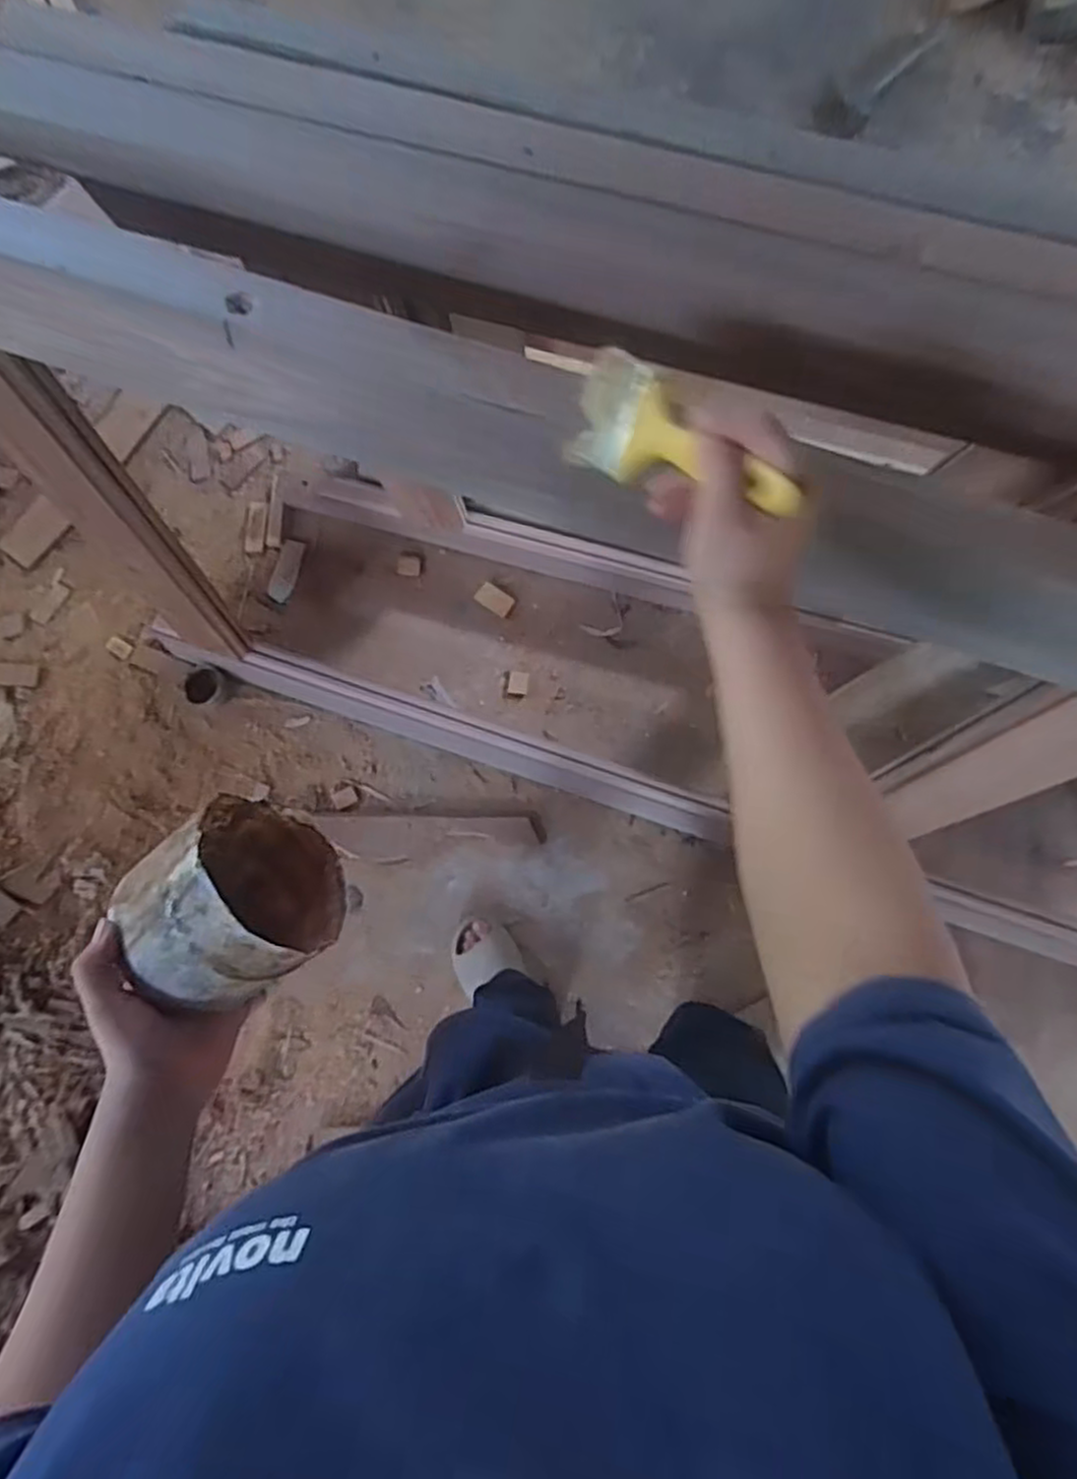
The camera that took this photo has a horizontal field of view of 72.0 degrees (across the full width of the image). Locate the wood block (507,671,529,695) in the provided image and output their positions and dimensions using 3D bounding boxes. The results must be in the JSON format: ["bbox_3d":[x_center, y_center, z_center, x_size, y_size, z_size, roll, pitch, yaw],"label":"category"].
[{"bbox_3d":[-0.039,-0.108,1.430,0.038,0.015,0.043,4,78,2],"label":"wood block"}]

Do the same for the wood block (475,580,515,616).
[{"bbox_3d":[-0.086,-0.274,1.459,0.073,0.018,0.044,33,81,5],"label":"wood block"}]

